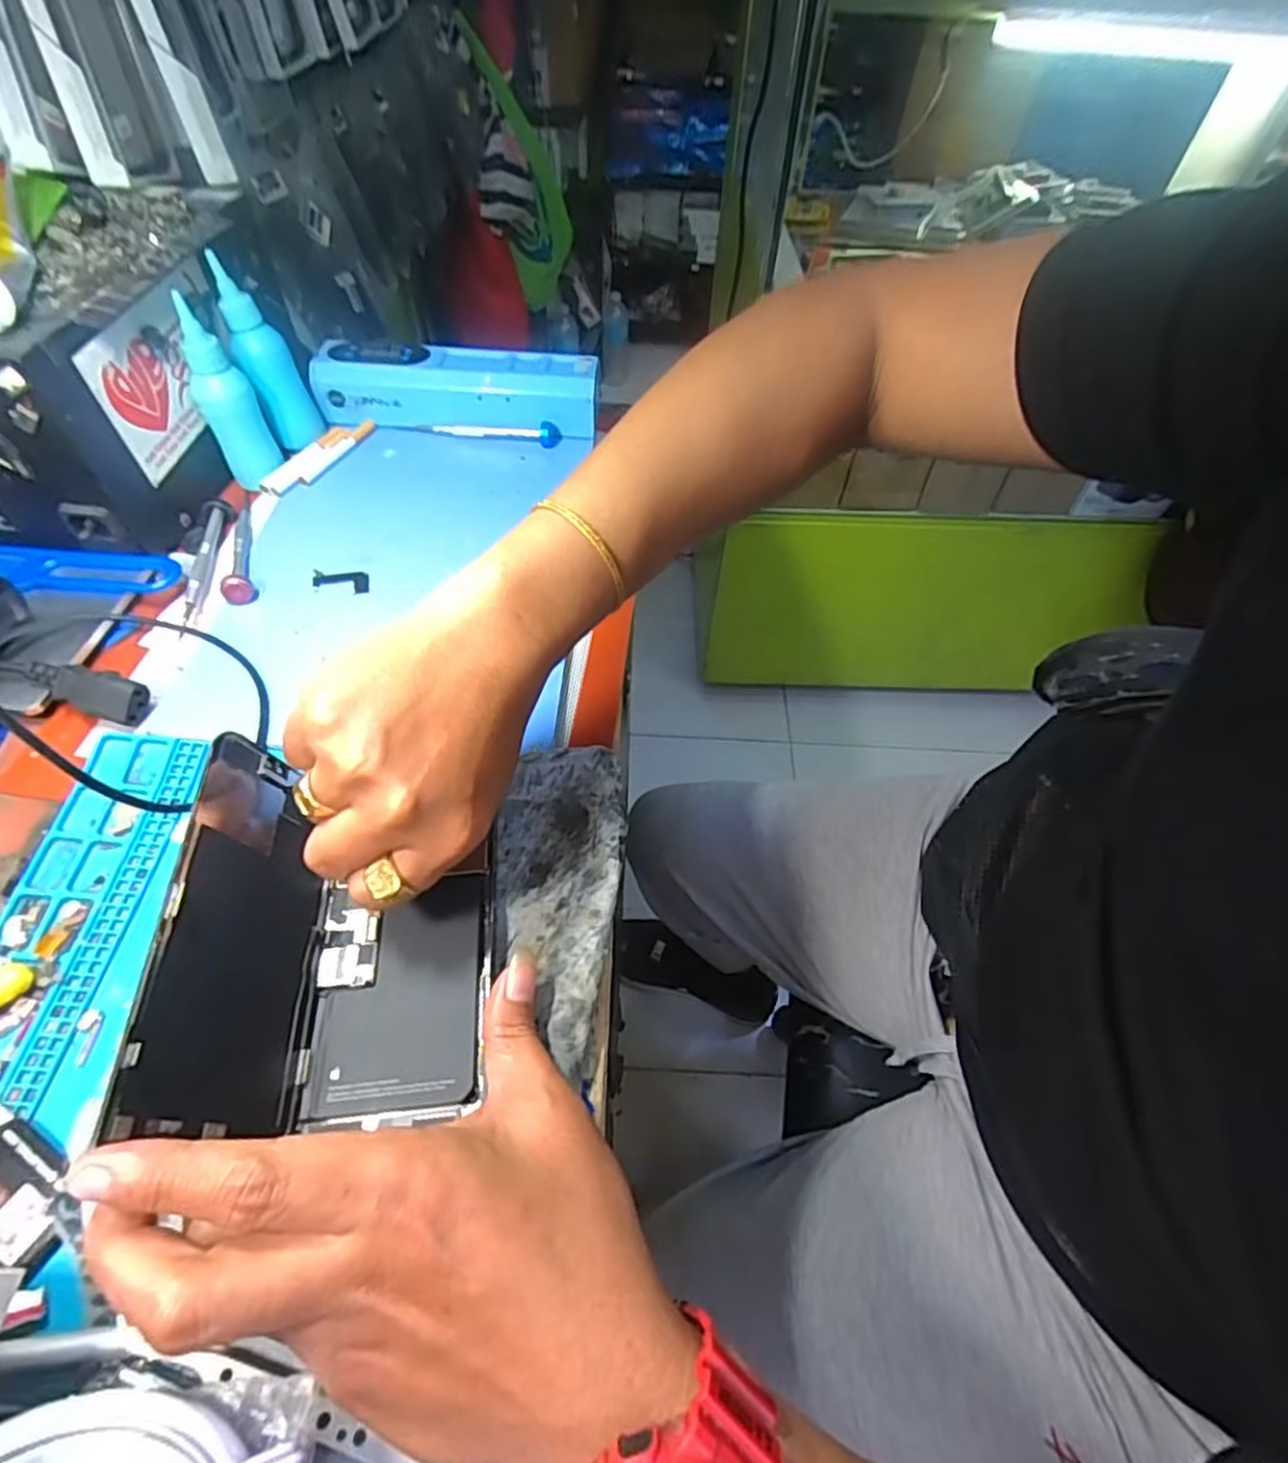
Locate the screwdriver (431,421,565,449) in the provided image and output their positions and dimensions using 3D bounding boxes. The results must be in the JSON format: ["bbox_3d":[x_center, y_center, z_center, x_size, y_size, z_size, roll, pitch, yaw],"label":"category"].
[{"bbox_3d":[-0.111,-0.226,0.520,0.095,0.015,0.013,0,53,-3],"label":"screwdriver"}]

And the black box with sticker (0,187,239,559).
[{"bbox_3d":[-0.375,-0.225,0.428,0.194,0.136,0.186,7,53,3],"label":"black box with sticker"}]

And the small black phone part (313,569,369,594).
[{"bbox_3d":[-0.189,-0.093,0.427,0.033,0.004,0.021,-7,54,-7],"label":"small black phone part"}]

